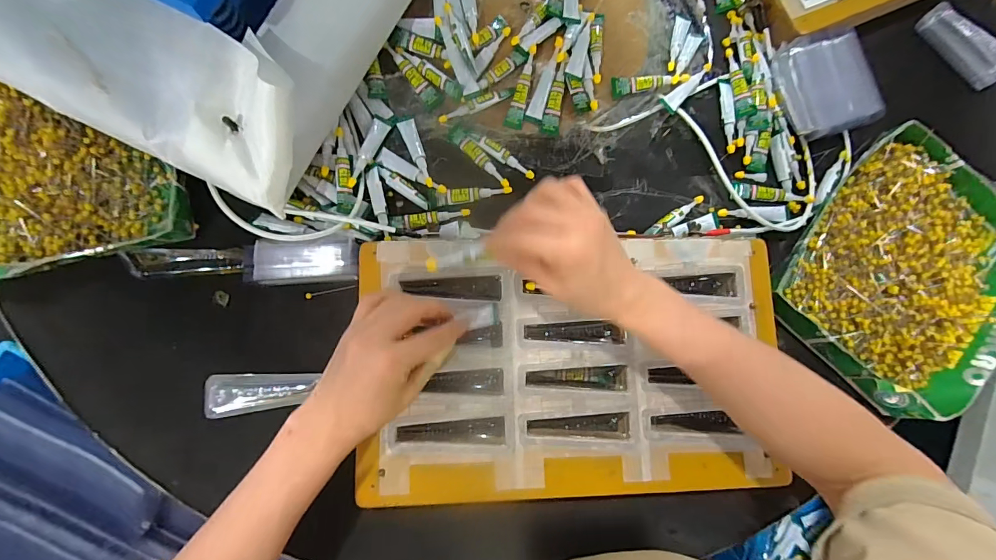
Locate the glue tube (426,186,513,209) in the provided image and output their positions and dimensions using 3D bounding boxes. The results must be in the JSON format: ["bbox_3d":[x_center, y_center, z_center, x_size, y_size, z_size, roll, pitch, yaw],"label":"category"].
[{"bbox_3d":[-0.029,-0.086,0.420,0.084,0.009,0.017,-7,86,-5],"label":"glue tube"}]

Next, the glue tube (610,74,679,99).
[{"bbox_3d":[0.155,-0.212,0.444,0.070,0.009,0.021,-14,86,-5],"label":"glue tube"}]

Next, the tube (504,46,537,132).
[{"bbox_3d":[0.024,-0.202,0.436,0.019,0.014,0.087,11,85,-3],"label":"tube"}]

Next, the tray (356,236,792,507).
[{"bbox_3d":[0.072,0.077,0.384,0.374,0.029,0.225,0,85,-4],"label":"tray"}]

